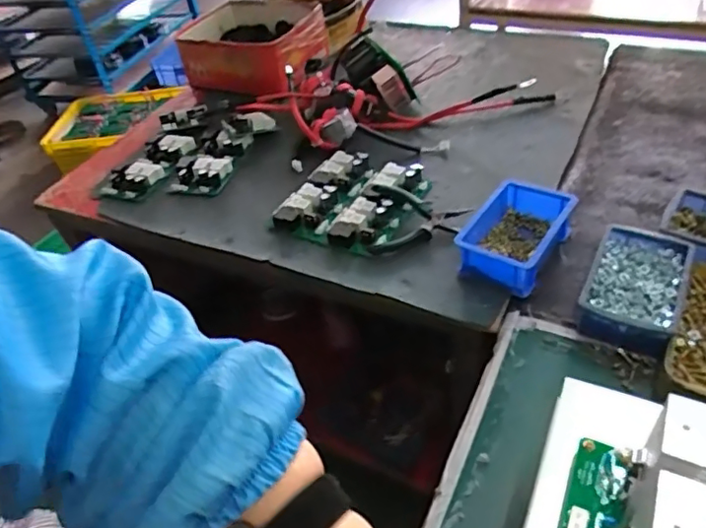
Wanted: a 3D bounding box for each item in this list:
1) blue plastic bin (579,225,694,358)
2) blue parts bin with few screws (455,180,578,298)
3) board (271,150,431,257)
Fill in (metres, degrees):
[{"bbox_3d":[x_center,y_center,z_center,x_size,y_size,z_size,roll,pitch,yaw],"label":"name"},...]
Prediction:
[{"bbox_3d":[0.314,0.027,0.631,0.094,0.048,0.148,17,49,27],"label":"blue plastic bin"},{"bbox_3d":[0.203,-0.037,0.711,0.099,0.058,0.152,22,51,30],"label":"blue parts bin with few screws"},{"bbox_3d":[0.003,-0.097,0.832,0.181,0.029,0.191,19,50,28],"label":"board"}]

